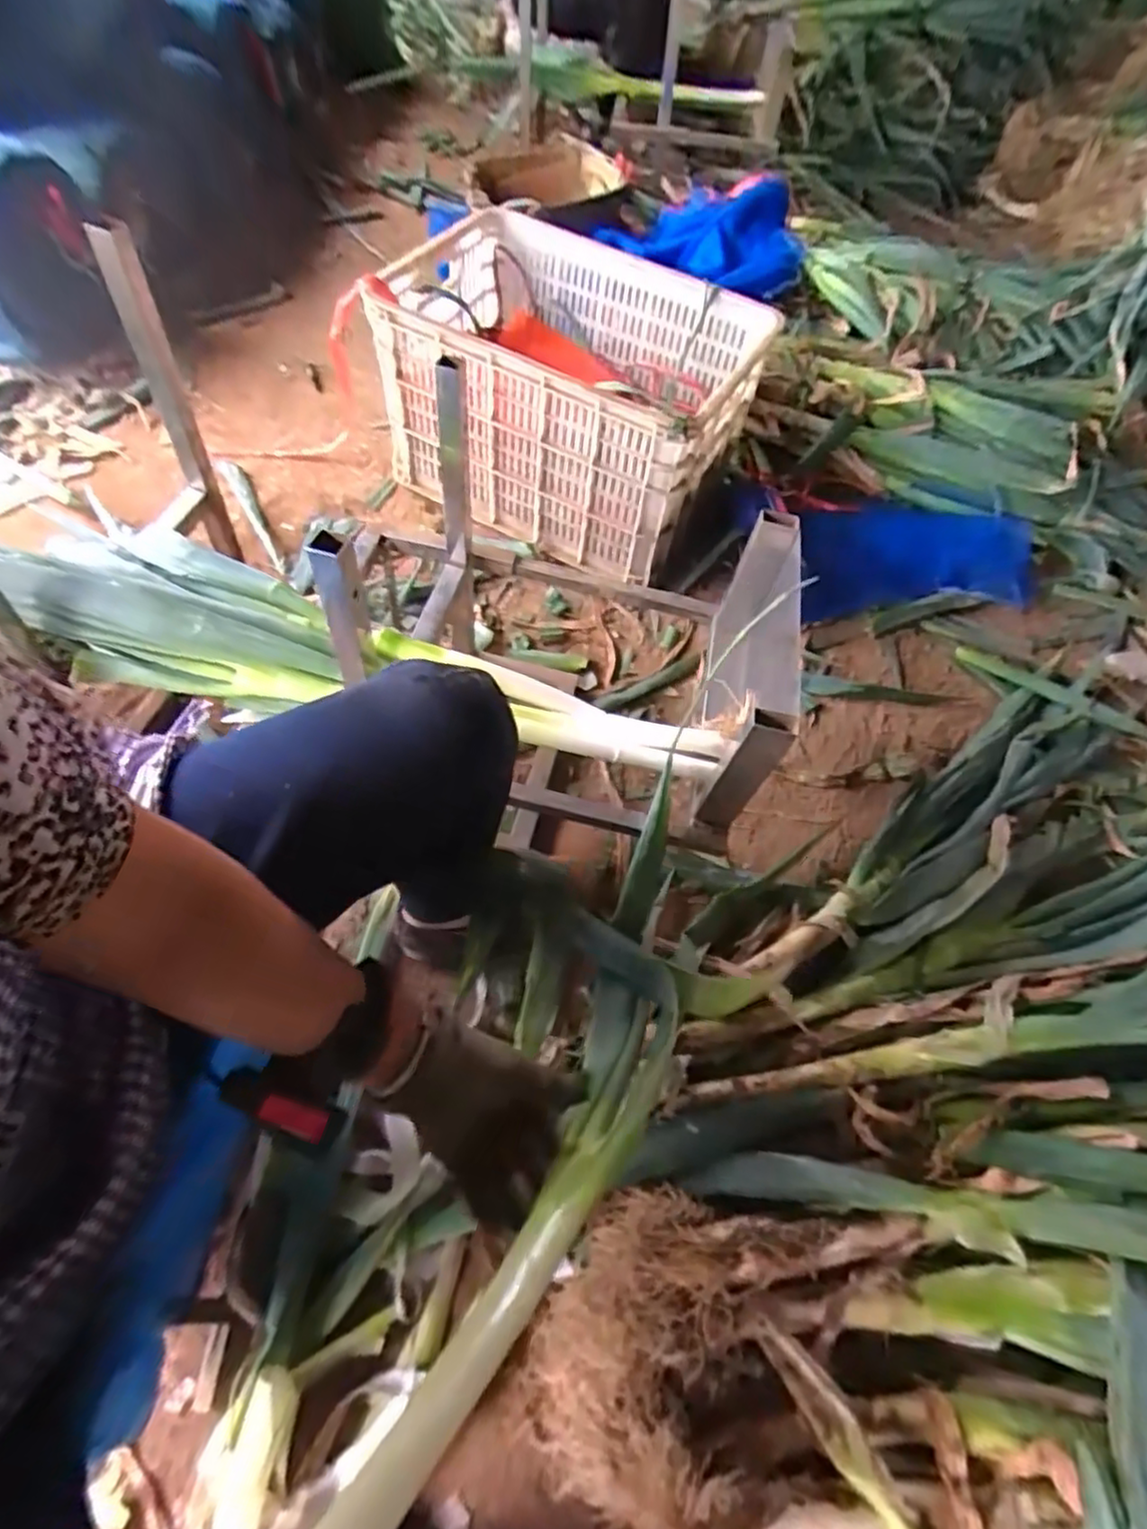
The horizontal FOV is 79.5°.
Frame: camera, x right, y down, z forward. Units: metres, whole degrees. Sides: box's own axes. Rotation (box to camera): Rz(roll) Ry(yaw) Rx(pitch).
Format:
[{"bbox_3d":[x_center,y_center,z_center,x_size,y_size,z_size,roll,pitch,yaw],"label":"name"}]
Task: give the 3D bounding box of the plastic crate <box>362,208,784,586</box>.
[{"bbox_3d":[-0.019,-0.597,1.124,0.565,0.306,0.358,32,59,12],"label":"plastic crate"}]

